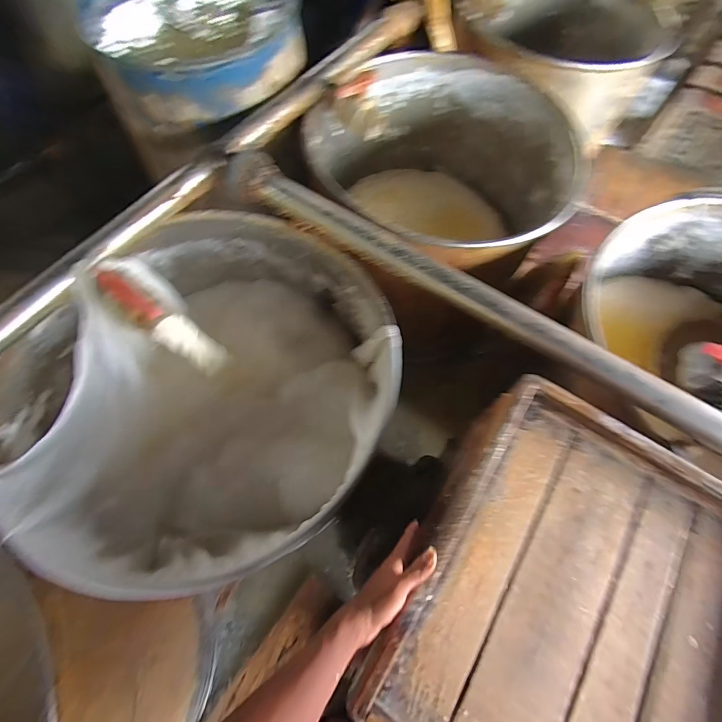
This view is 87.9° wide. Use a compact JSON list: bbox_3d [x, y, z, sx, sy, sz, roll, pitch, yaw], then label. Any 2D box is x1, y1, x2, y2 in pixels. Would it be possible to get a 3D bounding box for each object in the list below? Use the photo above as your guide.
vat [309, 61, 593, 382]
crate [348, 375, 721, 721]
[{"bbox_3d":[0.254,-0.551,1.282,0.723,0.620,0.876,-21,68,-11],"label":"vat"},{"bbox_3d":[0.338,0.352,0.487,0.506,0.078,0.502,32,69,12],"label":"crate"}]

